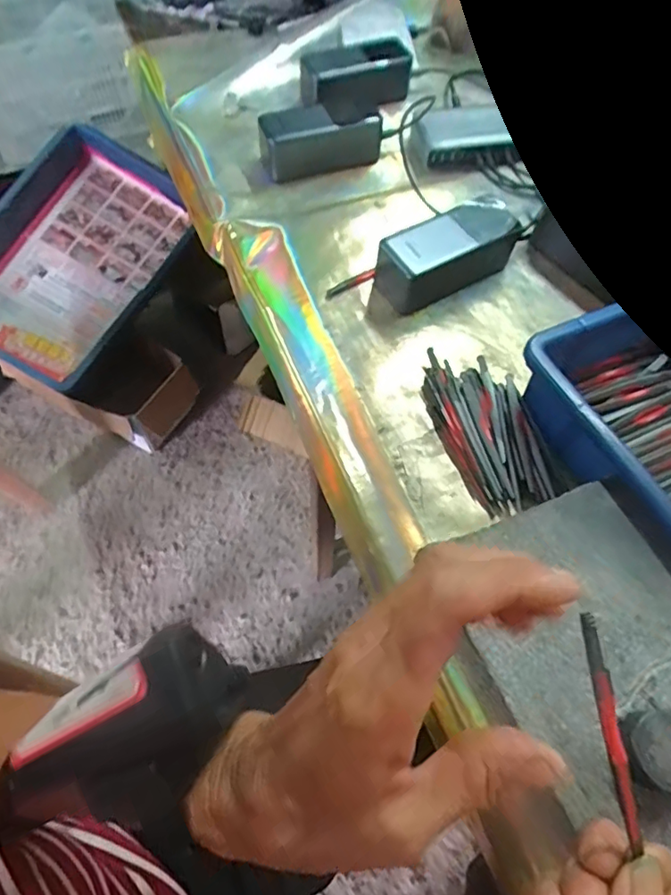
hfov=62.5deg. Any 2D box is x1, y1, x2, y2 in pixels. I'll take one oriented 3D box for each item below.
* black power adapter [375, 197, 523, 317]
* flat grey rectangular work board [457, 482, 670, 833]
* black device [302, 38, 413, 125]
[{"bbox_3d":[0.101,-0.175,0.500,0.125,0.055,0.049,-27,66,-13],"label":"black power adapter"},{"bbox_3d":[0.172,0.137,0.308,0.136,0.020,0.233,-24,65,-15],"label":"flat grey rectangular work board"},{"bbox_3d":[0.027,-0.419,0.629,0.126,0.051,0.042,-16,64,-8],"label":"black device"}]

